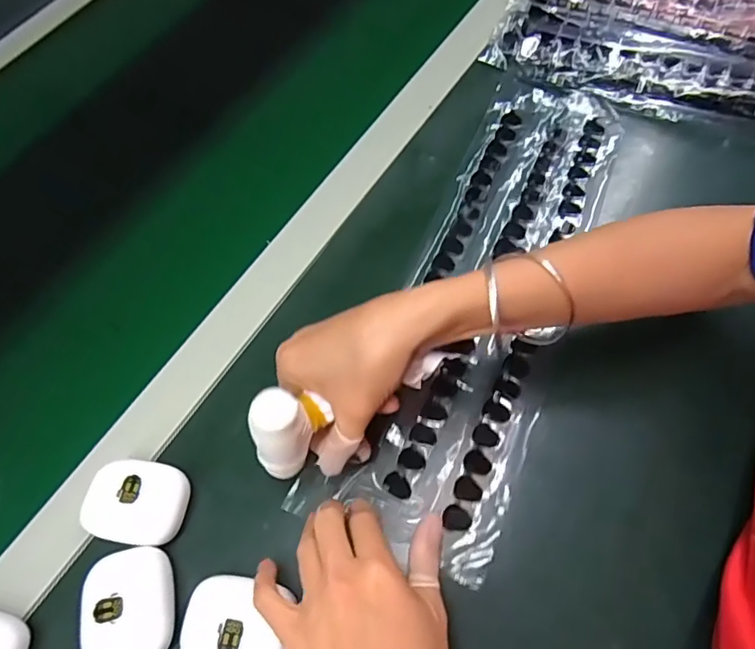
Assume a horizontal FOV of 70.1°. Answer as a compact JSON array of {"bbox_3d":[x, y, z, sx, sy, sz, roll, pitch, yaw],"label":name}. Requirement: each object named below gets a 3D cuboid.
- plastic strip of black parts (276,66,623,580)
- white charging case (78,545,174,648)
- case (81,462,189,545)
[{"bbox_3d":[0.080,-0.037,0.401,0.130,0.011,0.400,17,65,11],"label":"plastic strip of black parts"},{"bbox_3d":[-0.139,0.157,0.300,0.045,0.021,0.059,-11,62,-3],"label":"white charging case"},{"bbox_3d":[-0.145,0.108,0.327,0.054,0.024,0.046,6,63,5],"label":"case"}]

